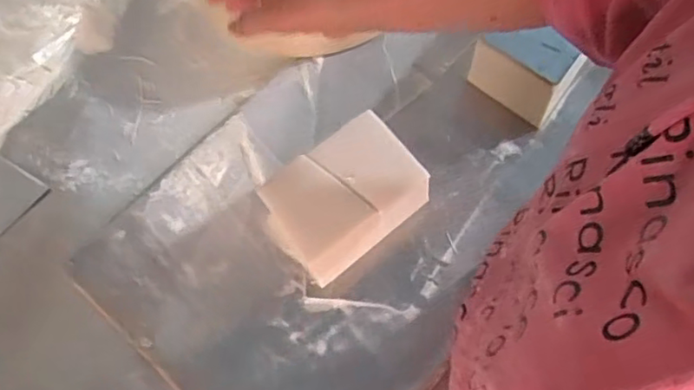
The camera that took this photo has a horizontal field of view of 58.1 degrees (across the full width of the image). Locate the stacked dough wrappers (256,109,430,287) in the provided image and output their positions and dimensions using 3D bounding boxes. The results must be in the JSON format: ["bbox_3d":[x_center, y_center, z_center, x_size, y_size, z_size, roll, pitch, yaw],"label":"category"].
[{"bbox_3d":[-0.004,0.004,0.615,0.148,0.068,0.099,-37,68,-16],"label":"stacked dough wrappers"}]

